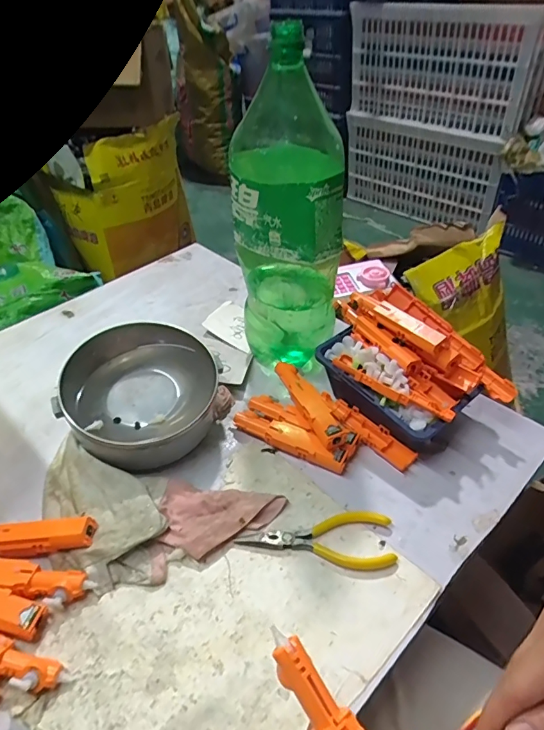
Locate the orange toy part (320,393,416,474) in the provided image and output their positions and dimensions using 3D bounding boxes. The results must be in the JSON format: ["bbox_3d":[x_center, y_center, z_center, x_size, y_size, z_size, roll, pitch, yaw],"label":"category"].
[{"bbox_3d":[0.092,0.063,0.477,0.024,0.012,0.120,-33,49,-26],"label":"orange toy part"}]

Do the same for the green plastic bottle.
[{"bbox_3d":[0.015,-0.135,0.466,0.096,0.316,0.097,-4,42,2],"label":"green plastic bottle"}]

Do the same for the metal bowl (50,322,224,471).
[{"bbox_3d":[-0.132,0.031,0.463,0.131,0.076,0.139,-3,42,3],"label":"metal bowl"}]

